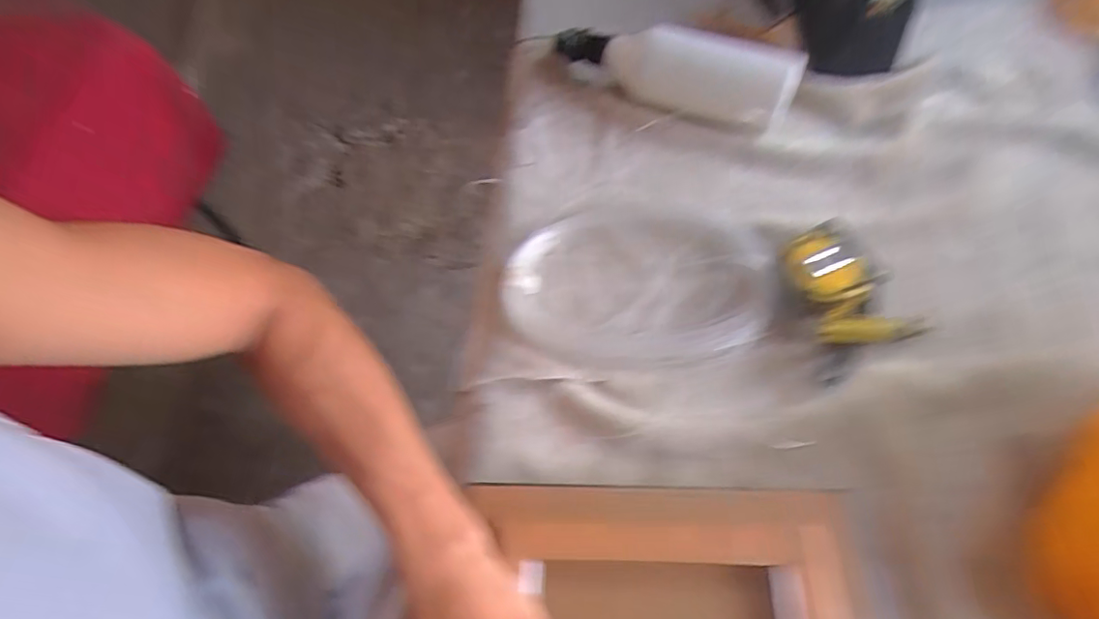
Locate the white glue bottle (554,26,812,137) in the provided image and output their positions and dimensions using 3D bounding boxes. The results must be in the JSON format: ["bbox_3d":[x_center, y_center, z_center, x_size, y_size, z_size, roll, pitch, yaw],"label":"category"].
[{"bbox_3d":[0.112,-0.228,0.515,0.231,0.063,0.046,21,65,13],"label":"white glue bottle"}]

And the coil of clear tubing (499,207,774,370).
[{"bbox_3d":[0.069,-0.022,0.434,0.208,0.013,0.140,6,63,6],"label":"coil of clear tubing"}]

